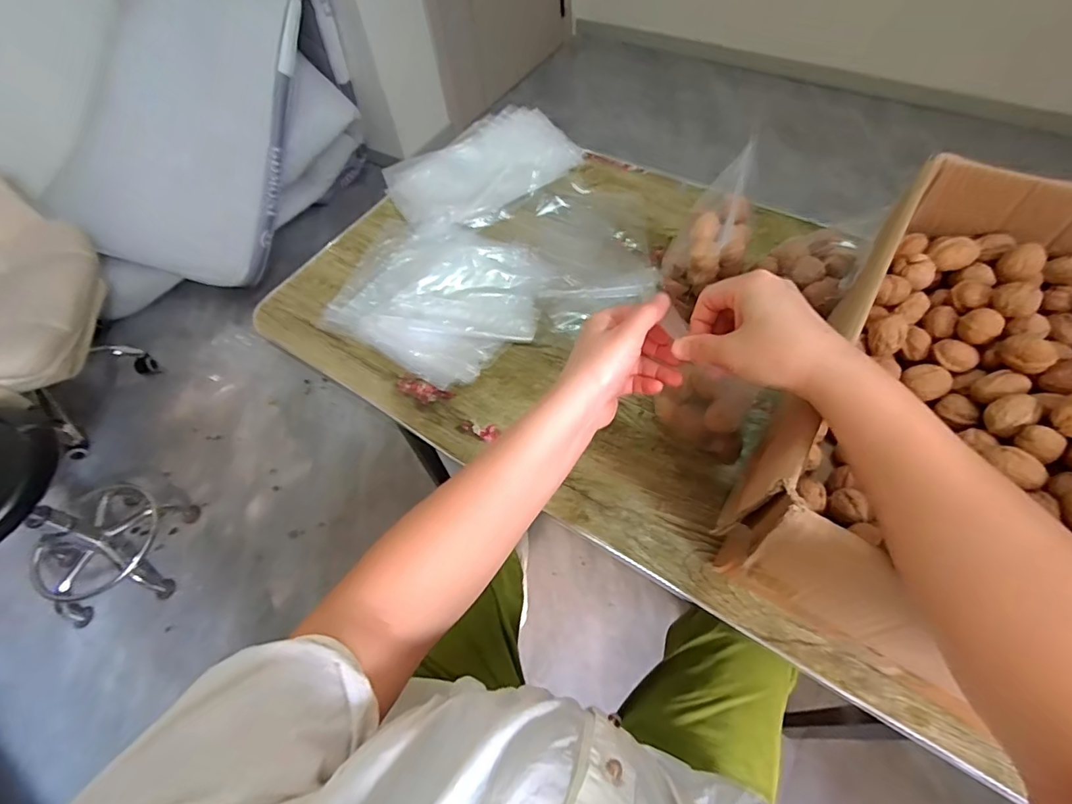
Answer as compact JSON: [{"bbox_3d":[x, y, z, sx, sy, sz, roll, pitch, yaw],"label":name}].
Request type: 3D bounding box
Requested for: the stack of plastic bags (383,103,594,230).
[{"bbox_3d":[-0.079,-0.358,0.778,0.282,0.028,0.189,-31,61,-14],"label":"stack of plastic bags"}]

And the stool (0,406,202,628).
[{"bbox_3d":[-1.129,0.277,1.169,0.373,0.495,0.342,18,61,15],"label":"stool"}]

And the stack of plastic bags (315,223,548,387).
[{"bbox_3d":[-0.128,-0.145,0.671,0.266,0.016,0.235,26,64,20],"label":"stack of plastic bags"}]

